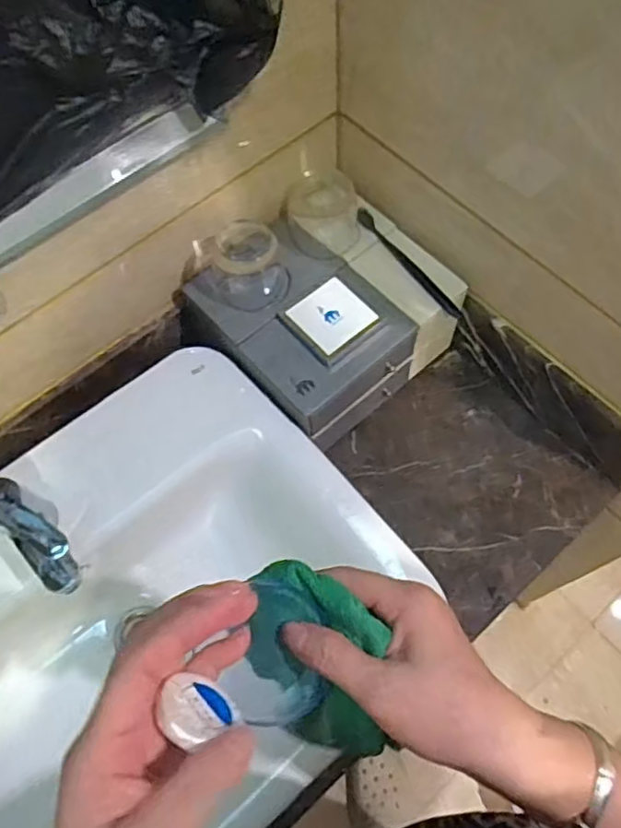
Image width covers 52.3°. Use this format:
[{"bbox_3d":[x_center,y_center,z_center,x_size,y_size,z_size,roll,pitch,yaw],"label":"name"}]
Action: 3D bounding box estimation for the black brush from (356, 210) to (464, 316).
[{"bbox_3d":[0.117,-0.181,0.754,0.017,0.018,0.181,-35,70,-13],"label":"black brush"}]

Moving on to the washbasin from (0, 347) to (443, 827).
[{"bbox_3d":[-0.187,0.234,0.660,0.547,0.164,0.425,-38,70,-14],"label":"washbasin"}]

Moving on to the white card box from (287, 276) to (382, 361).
[{"bbox_3d":[0.024,-0.109,0.707,0.080,0.012,0.074,-39,70,-14],"label":"white card box"}]

